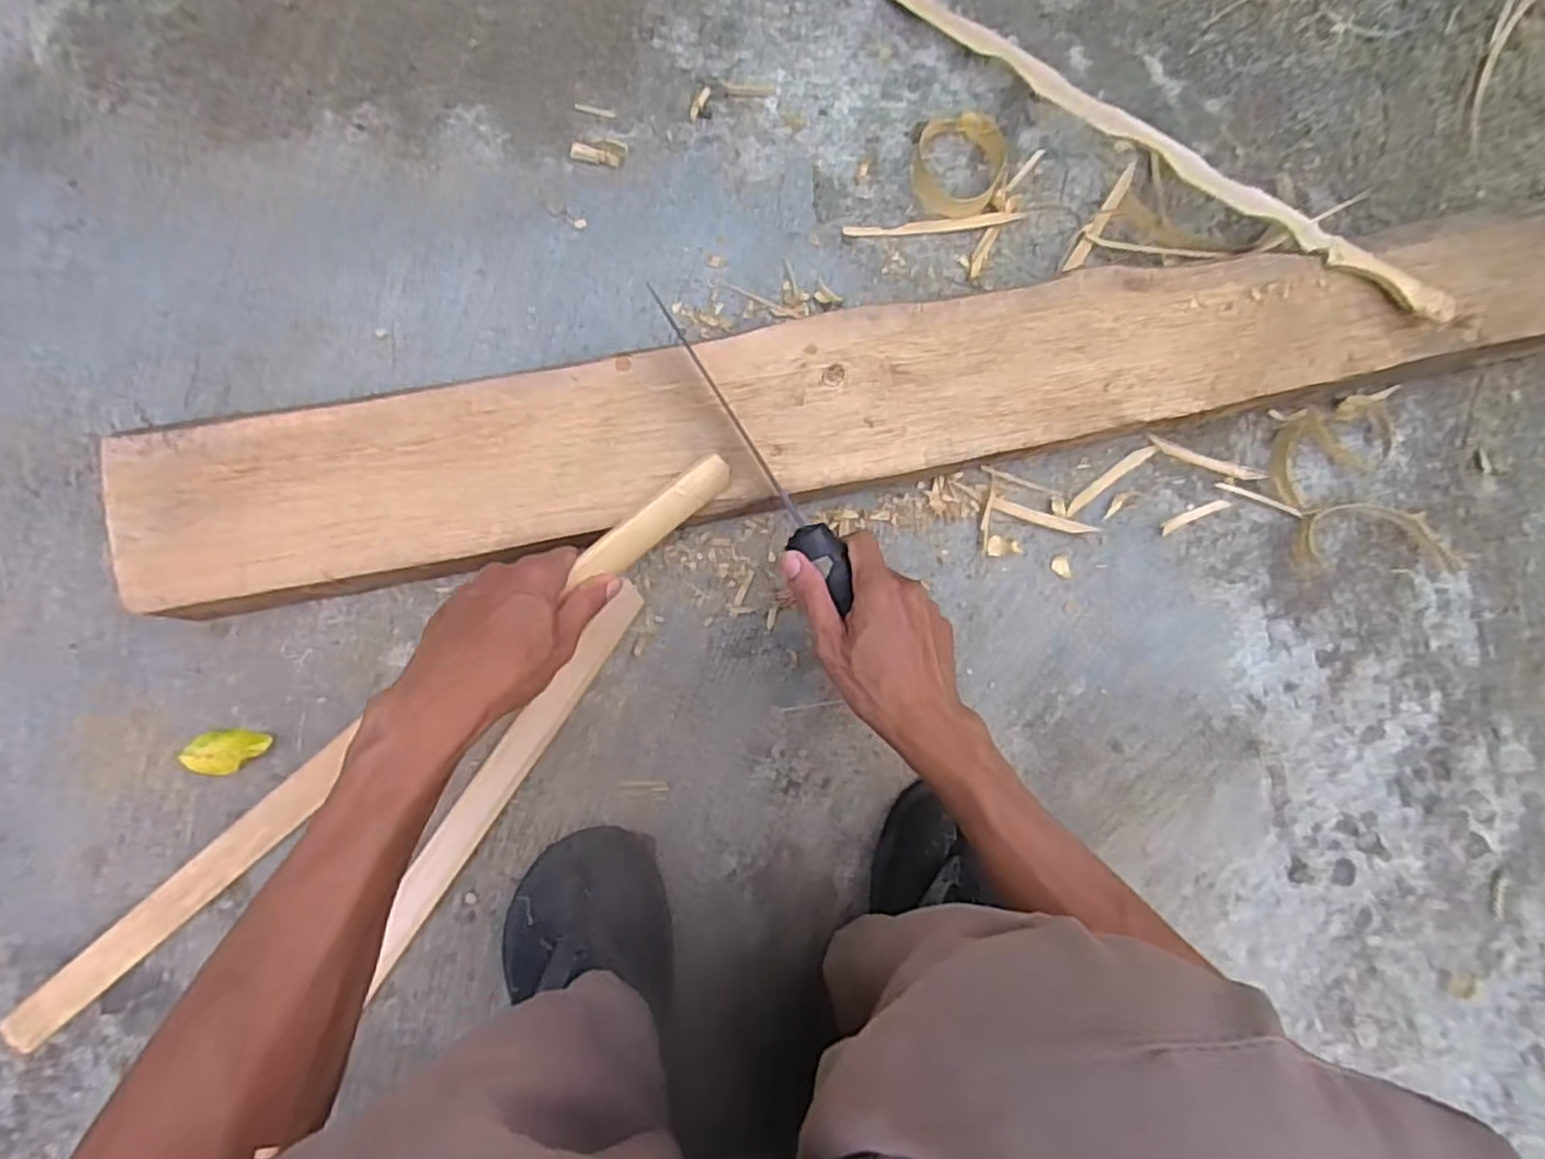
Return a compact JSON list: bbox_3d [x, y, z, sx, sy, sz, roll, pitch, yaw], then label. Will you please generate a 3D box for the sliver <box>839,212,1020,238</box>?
[{"bbox_3d":[0.128,-0.279,0.577,0.143,0.006,0.011,-7,87,-7],"label":"sliver"}]

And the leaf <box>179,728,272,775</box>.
[{"bbox_3d":[-0.366,0.115,0.493,0.055,0.009,0.028,-10,87,-7],"label":"leaf"}]

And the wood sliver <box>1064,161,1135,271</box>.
[{"bbox_3d":[0.264,-0.289,0.586,0.012,0.009,0.095,31,98,-3],"label":"wood sliver"}]

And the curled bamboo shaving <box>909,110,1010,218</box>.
[{"bbox_3d":[0.147,-0.324,0.575,0.072,0.014,0.078,4,85,-6],"label":"curled bamboo shaving"}]

